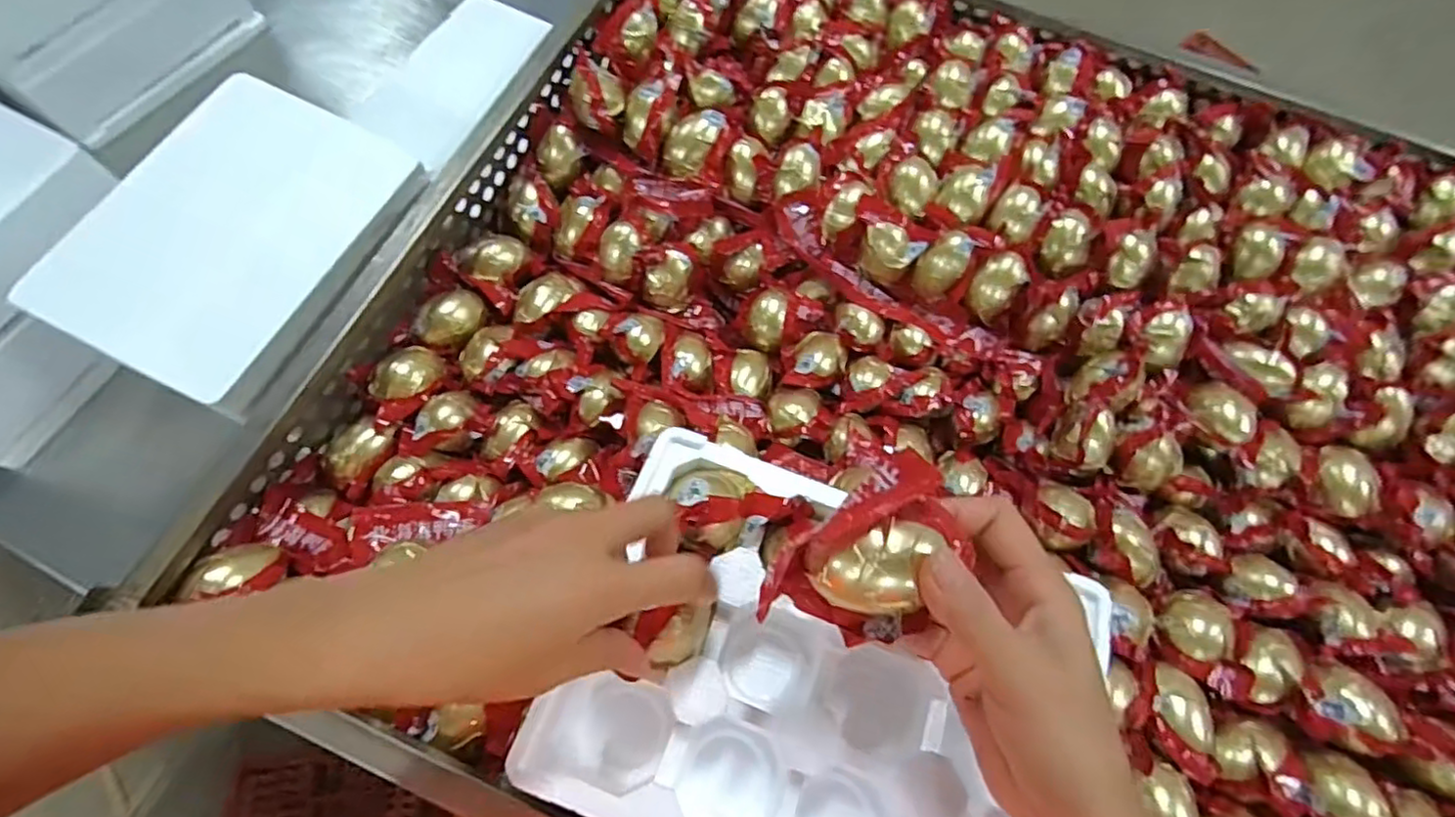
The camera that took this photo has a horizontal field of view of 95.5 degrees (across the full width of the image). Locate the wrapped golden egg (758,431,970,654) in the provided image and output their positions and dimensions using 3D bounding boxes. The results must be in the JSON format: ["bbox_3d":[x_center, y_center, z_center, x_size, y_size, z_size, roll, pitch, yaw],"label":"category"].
[{"bbox_3d":[0.058,0.060,0.275,0.064,0.046,0.073,27,70,9],"label":"wrapped golden egg"}]

